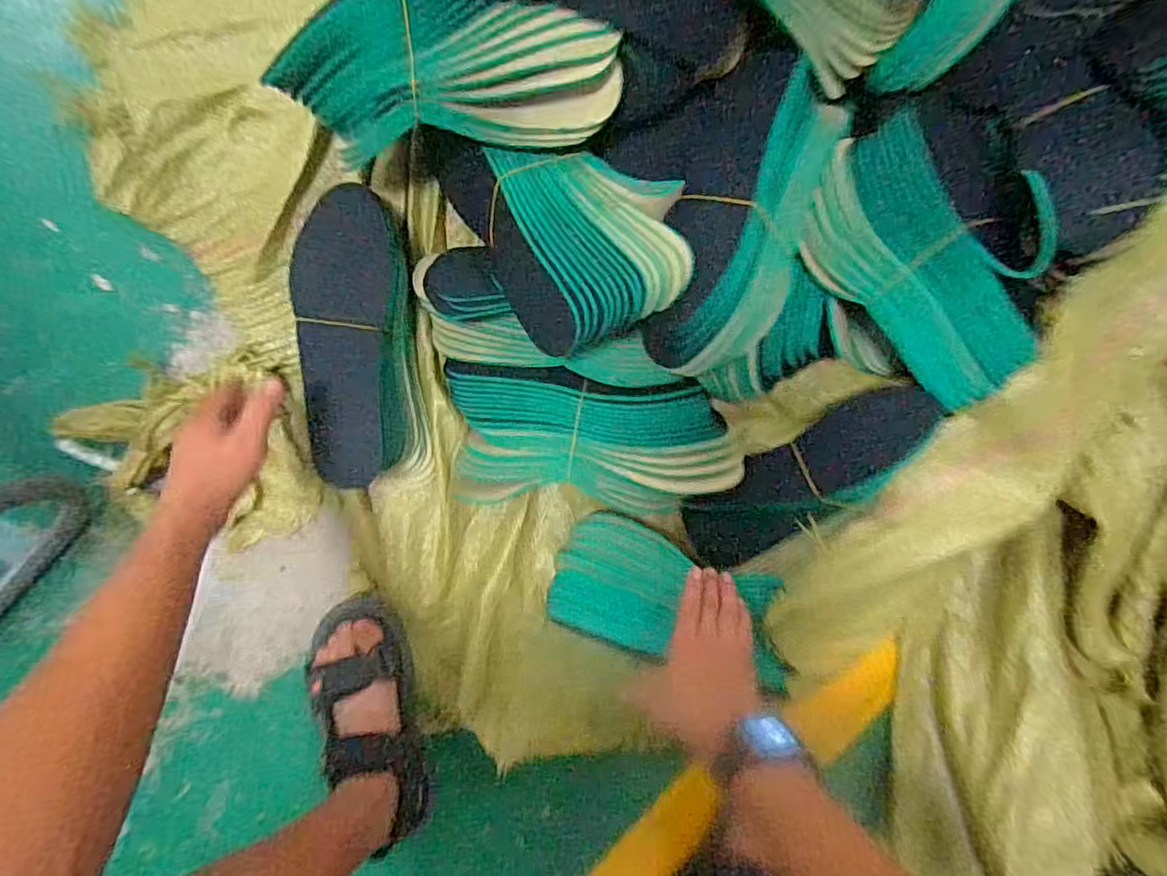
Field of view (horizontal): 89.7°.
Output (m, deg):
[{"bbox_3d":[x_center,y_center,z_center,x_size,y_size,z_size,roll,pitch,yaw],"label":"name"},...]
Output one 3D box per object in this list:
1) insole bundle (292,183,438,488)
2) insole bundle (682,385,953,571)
[{"bbox_3d":[-0.216,-0.088,0.581,0.084,0.099,0.275,-5,94,-2],"label":"insole bundle"},{"bbox_3d":[0.243,0.045,0.635,0.277,0.050,0.094,-36,69,22],"label":"insole bundle"}]

